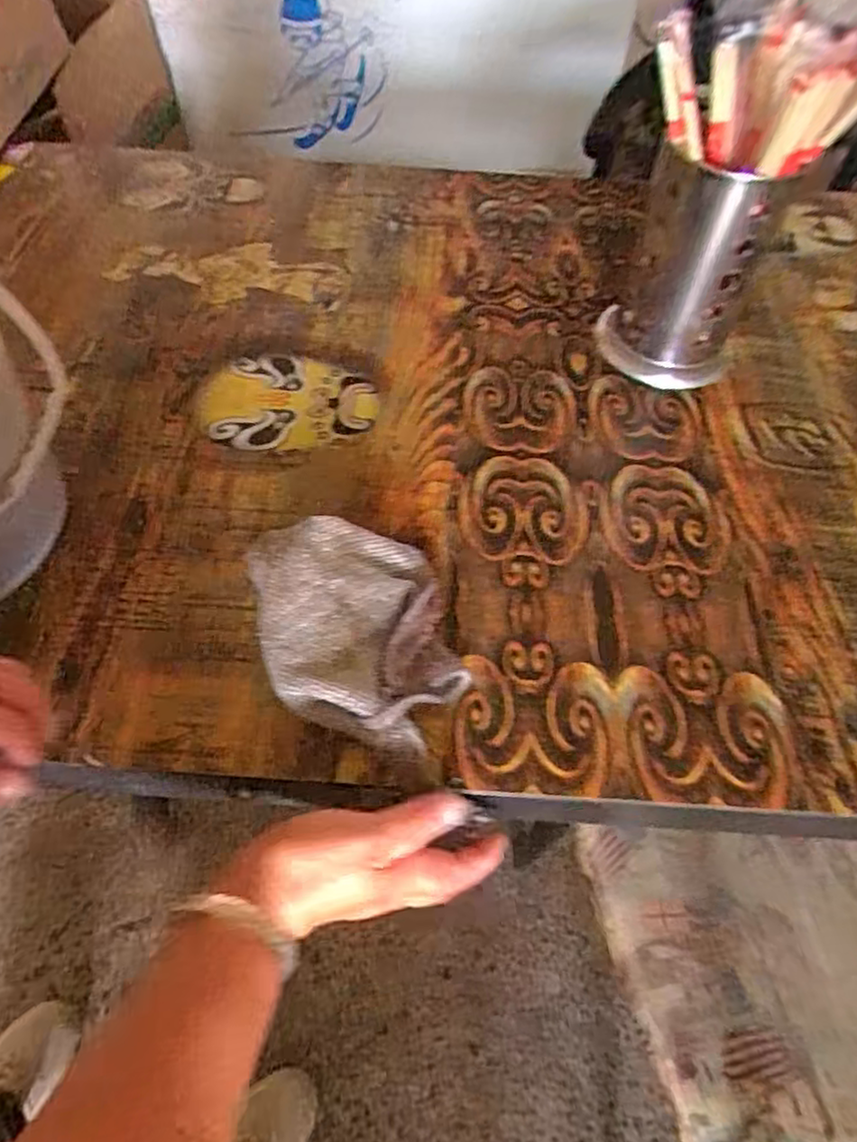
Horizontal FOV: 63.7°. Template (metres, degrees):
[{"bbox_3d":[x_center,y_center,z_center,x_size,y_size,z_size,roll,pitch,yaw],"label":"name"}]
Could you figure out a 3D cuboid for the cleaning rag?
[{"bbox_3d":[-0.040,0.037,0.399,0.107,0.052,0.139,-14,56,-12],"label":"cleaning rag"}]

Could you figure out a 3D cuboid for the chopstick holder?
[{"bbox_3d":[0.211,-0.250,0.557,0.112,0.150,0.113,21,56,12],"label":"chopstick holder"}]

